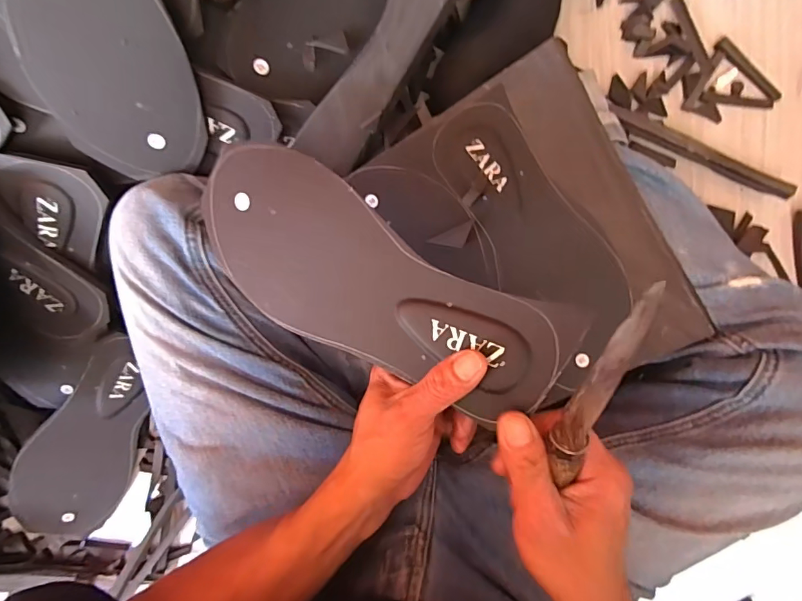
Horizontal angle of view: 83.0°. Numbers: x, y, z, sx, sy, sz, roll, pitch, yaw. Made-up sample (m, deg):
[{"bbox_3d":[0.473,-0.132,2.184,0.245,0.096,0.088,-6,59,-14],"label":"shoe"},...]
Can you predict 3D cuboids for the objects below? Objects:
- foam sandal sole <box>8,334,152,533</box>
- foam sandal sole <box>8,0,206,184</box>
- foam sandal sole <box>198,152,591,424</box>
[{"bbox_3d":[-0.318,0.146,0.461,0.099,0.010,0.250,21,105,-30],"label":"foam sandal sole"},{"bbox_3d":[-0.198,-0.195,0.277,0.092,0.008,0.246,-10,132,-11],"label":"foam sandal sole"},{"bbox_3d":[-0.022,-0.010,0.280,0.243,0.007,0.099,31,101,14],"label":"foam sandal sole"}]

